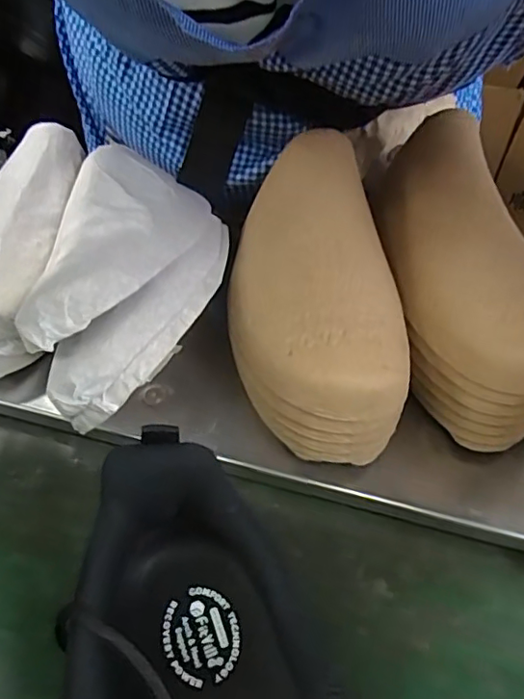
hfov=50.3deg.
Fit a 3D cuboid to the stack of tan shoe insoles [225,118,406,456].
[{"bbox_3d":[0.027,-0.036,0.331,0.096,0.063,0.196,-4,74,-5],"label":"stack of tan shoe insoles"}]

